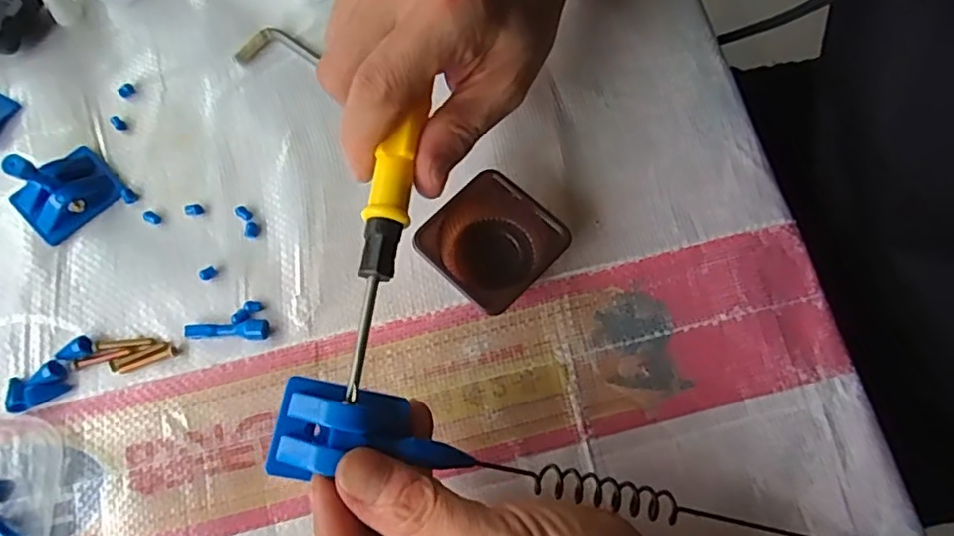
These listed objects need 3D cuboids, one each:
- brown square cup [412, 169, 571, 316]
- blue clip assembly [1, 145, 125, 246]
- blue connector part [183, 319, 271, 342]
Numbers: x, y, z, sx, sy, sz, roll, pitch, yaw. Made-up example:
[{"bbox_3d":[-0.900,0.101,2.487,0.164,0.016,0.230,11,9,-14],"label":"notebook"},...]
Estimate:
[{"bbox_3d":[0.005,-0.011,0.294,0.058,0.025,0.053,43,79,12],"label":"brown square cup"},{"bbox_3d":[-0.203,-0.041,0.298,0.044,0.044,0.033,-42,77,-11],"label":"blue clip assembly"},{"bbox_3d":[-0.117,0.029,0.294,0.040,0.007,0.010,-3,73,0],"label":"blue connector part"}]

